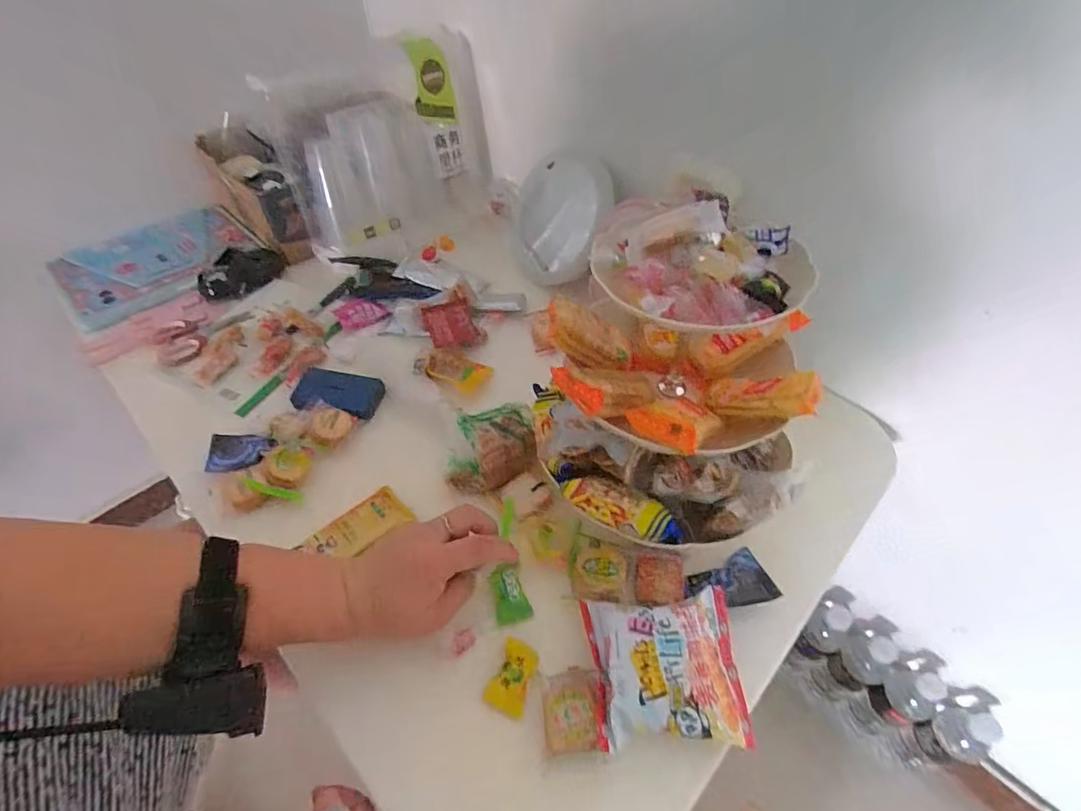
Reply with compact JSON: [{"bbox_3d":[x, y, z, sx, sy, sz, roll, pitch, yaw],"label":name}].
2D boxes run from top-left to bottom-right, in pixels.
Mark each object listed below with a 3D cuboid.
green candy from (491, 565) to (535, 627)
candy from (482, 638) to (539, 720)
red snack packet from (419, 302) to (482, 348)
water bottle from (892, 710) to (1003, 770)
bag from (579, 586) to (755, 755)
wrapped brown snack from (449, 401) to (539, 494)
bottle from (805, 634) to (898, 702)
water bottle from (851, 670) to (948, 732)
[{"bbox_3d":[-0.025,0.160,0.424,0.029,0.014,0.042,-11,52,-4],"label":"green candy"},{"bbox_3d":[-0.022,0.207,0.382,0.031,0.009,0.048,20,51,16],"label":"candy"},{"bbox_3d":[-0.113,-0.104,0.627,0.057,0.014,0.077,-19,53,-10],"label":"red snack packet"},{"bbox_3d":[0.554,0.464,0.695,0.067,0.168,0.057,-5,49,-5],"label":"water bottle"},{"bbox_3d":[0.092,0.192,0.370,0.107,0.035,0.099,-1,49,-2],"label":"bag"},{"bbox_3d":[-0.048,0.040,0.492,0.085,0.038,0.073,-6,49,-6],"label":"wrapped brown snack"},{"bbox_3d":[0.466,0.393,0.752,0.075,0.148,0.059,-16,51,-15],"label":"bottle"},{"bbox_3d":[0.510,0.429,0.724,0.055,0.180,0.056,-12,50,-11],"label":"water bottle"}]

